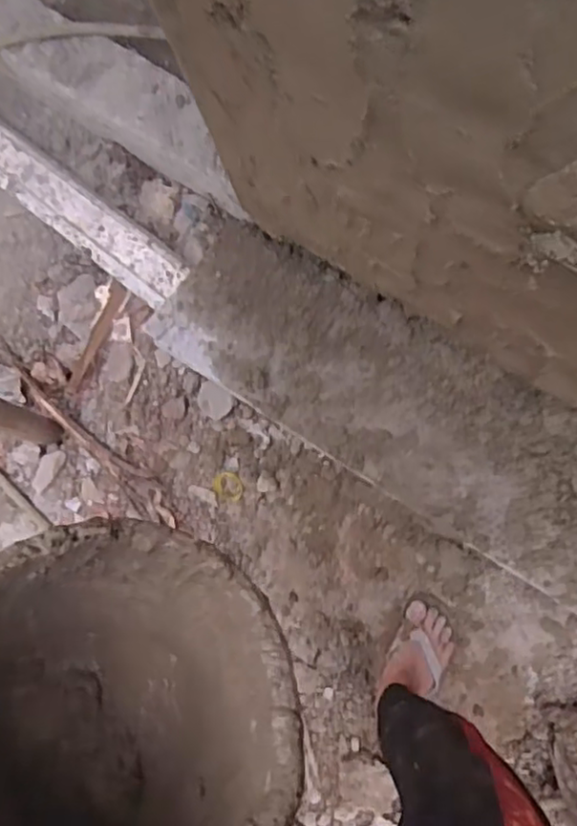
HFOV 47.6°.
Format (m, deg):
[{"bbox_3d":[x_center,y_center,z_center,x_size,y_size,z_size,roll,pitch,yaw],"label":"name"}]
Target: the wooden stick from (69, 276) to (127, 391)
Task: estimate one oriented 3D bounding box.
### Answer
[{"bbox_3d":[-0.418,-0.162,1.419,0.034,0.014,0.268,33,106,9],"label":"wooden stick"}]

